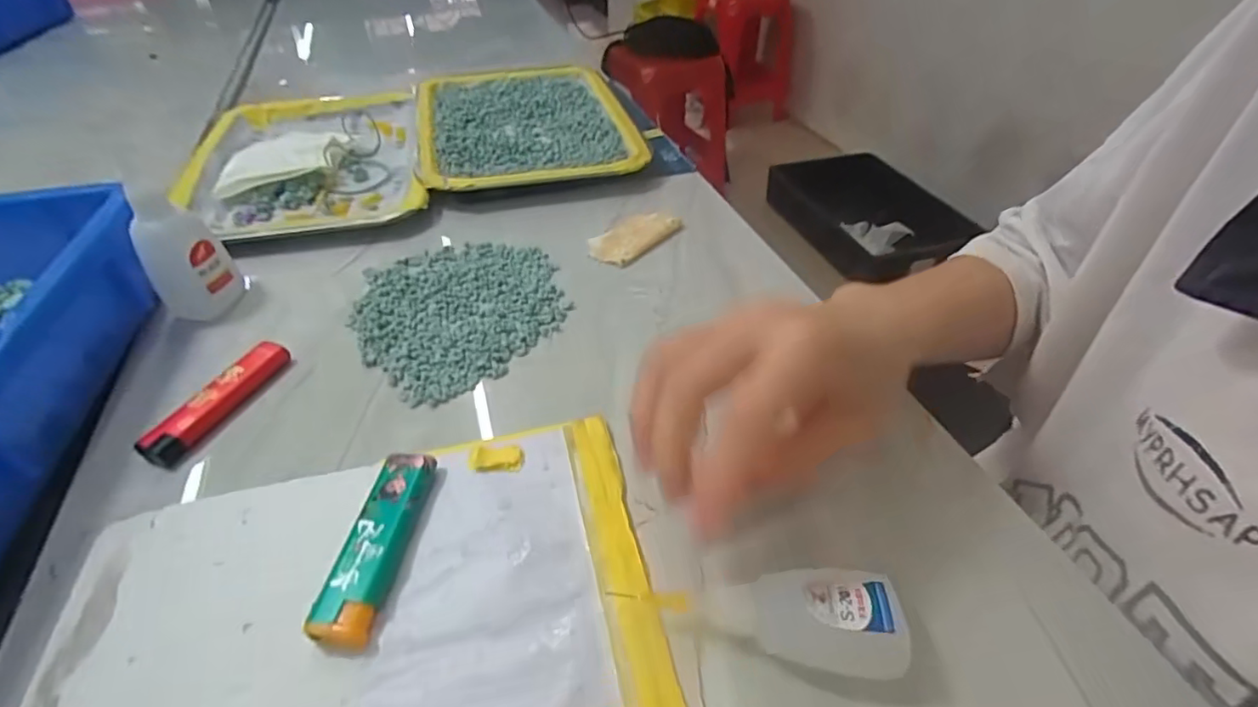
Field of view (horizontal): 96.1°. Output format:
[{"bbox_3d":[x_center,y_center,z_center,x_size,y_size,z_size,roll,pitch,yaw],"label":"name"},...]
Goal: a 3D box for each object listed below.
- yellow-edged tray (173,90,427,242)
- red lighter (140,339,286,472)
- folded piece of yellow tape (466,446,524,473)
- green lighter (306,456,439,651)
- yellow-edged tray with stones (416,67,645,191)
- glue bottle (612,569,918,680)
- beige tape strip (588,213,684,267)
[{"bbox_3d":[-0.277,-0.172,0.488,0.181,0.016,0.265,-12,45,-14],"label":"yellow-edged tray"},{"bbox_3d":[-0.208,0.023,0.290,0.021,0.010,0.079,14,45,14],"label":"red lighter"},{"bbox_3d":[-0.062,0.049,0.262,0.025,0.004,0.013,-3,44,-5],"label":"folded piece of yellow tape"},{"bbox_3d":[-0.101,0.076,0.230,0.023,0.013,0.079,5,44,4],"label":"green lighter"},{"bbox_3d":[-0.098,-0.217,0.529,0.186,0.022,0.253,-10,44,-11],"label":"yellow-edged tray with stones"},{"bbox_3d":[0.050,0.093,0.207,0.092,0.022,0.033,6,44,5],"label":"glue bottle"},{"bbox_3d":[0.003,-0.086,0.408,0.041,0.006,0.074,31,51,28],"label":"beige tape strip"}]

